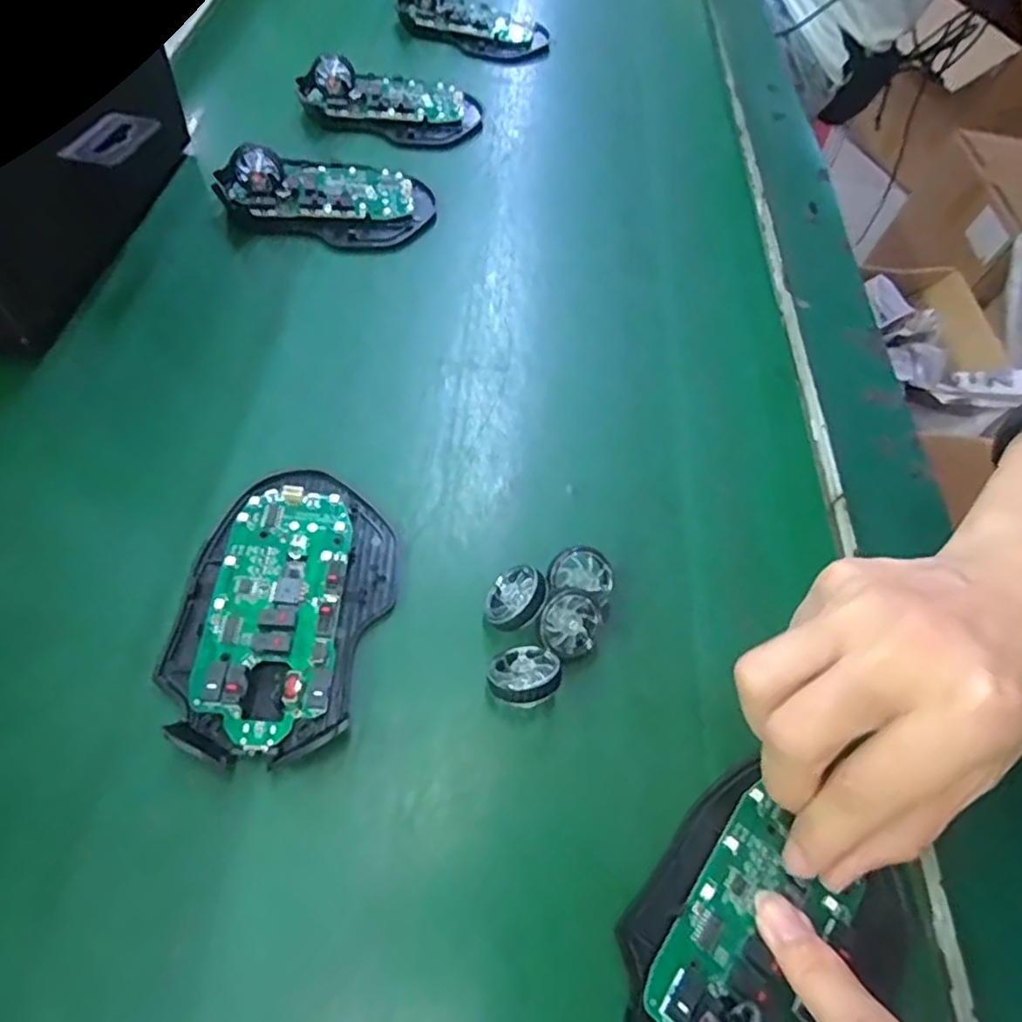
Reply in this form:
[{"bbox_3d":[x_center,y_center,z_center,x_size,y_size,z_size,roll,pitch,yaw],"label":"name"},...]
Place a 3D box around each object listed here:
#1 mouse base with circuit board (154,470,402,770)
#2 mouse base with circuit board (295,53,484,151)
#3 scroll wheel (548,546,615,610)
[{"bbox_3d":[-0.085,0.034,0.242,0.070,0.018,0.111,12,56,2],"label":"mouse base with circuit board"},{"bbox_3d":[-0.079,-0.276,0.429,0.106,0.029,0.068,17,57,6],"label":"mouse base with circuit board"},{"bbox_3d":[0.028,0.025,0.257,0.025,0.009,0.020,8,56,0],"label":"scroll wheel"}]

